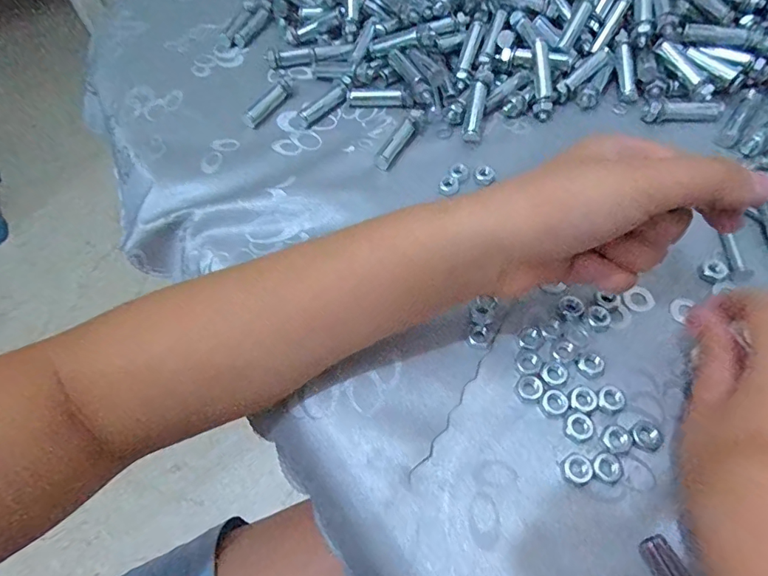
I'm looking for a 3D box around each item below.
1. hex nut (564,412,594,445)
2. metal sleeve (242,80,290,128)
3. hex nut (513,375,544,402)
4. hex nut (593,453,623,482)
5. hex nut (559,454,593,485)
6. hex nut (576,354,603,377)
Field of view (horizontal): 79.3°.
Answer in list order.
[{"bbox_3d":[0.096,0.068,0.227,0.014,0.004,0.013,-39,65,-18],"label":"hex nut"},{"bbox_3d":[-0.089,-0.143,0.358,0.010,0.010,0.052,27,65,17],"label":"metal sleeve"},{"bbox_3d":[0.075,0.052,0.238,0.014,0.004,0.013,-41,66,-19],"label":"hex nut"},{"bbox_3d":[0.105,0.083,0.216,0.013,0.004,0.013,-39,65,-18],"label":"hex nut"},{"bbox_3d":[0.091,0.085,0.217,0.014,0.004,0.013,-29,63,-13],"label":"hex nut"},{"bbox_3d":[0.109,0.040,0.241,0.013,0.004,0.012,-29,63,-13],"label":"hex nut"}]

